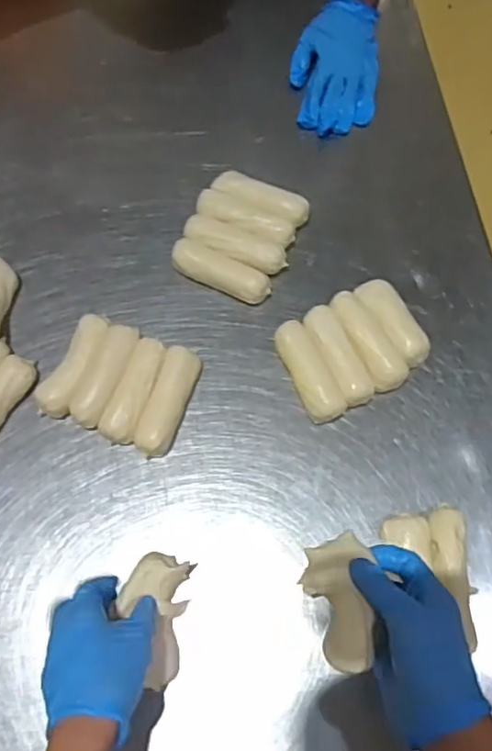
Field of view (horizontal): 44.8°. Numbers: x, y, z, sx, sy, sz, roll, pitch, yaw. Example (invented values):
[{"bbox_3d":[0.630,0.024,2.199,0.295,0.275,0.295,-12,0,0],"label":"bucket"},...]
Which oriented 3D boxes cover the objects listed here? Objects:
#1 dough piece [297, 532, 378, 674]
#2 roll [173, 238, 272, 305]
[{"bbox_3d":[0.070,0.162,0.431,0.050,0.025,0.094,-5,54,-1],"label":"dough piece"},{"bbox_3d":[-0.028,-0.107,0.628,0.107,0.027,0.035,26,71,11],"label":"roll"}]

